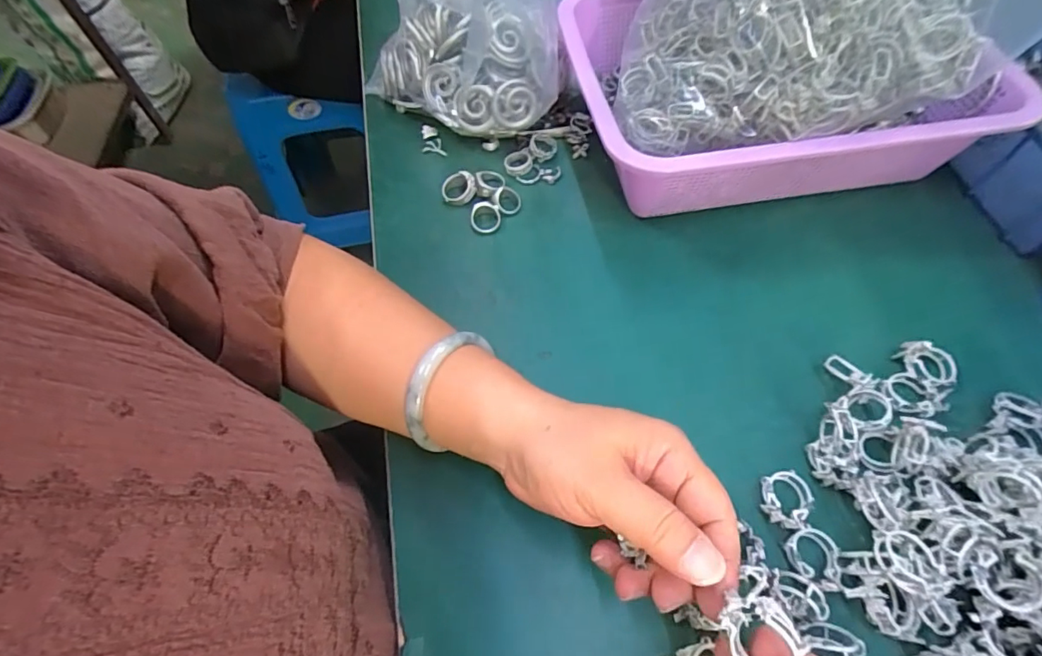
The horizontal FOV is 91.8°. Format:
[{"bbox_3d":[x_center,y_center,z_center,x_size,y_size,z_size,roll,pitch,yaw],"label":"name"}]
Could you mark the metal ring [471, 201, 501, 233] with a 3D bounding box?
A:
[{"bbox_3d":[-0.027,-0.088,0.398,0.022,0.010,0.025,22,62,14],"label":"metal ring"}]

